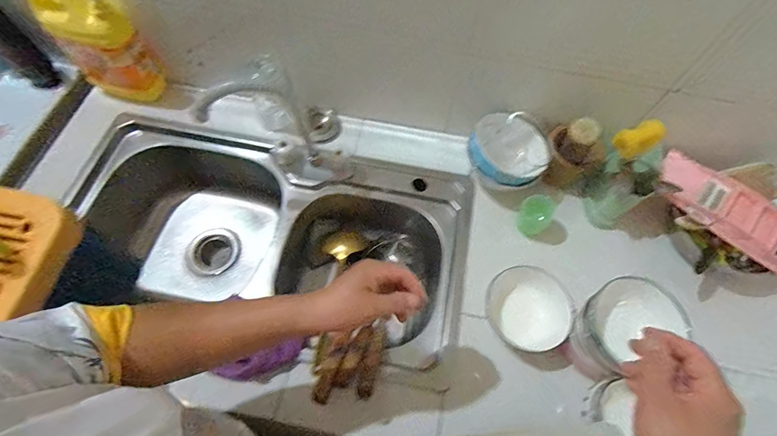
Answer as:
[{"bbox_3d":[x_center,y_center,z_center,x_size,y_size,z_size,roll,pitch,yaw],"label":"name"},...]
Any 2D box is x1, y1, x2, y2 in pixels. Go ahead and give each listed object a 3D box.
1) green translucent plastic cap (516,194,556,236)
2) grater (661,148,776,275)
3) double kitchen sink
[{"bbox_3d":[0.264,-0.005,0.696,0.056,0.051,0.059,1,63,-2],"label":"green translucent plastic cap"},{"bbox_3d":[0.610,-0.012,0.677,0.116,0.023,0.274,-40,71,-20],"label":"grater"},{"bbox_3d":[-0.243,0.053,0.800,0.767,0.225,0.394,12,63,3],"label":"double kitchen sink"}]

